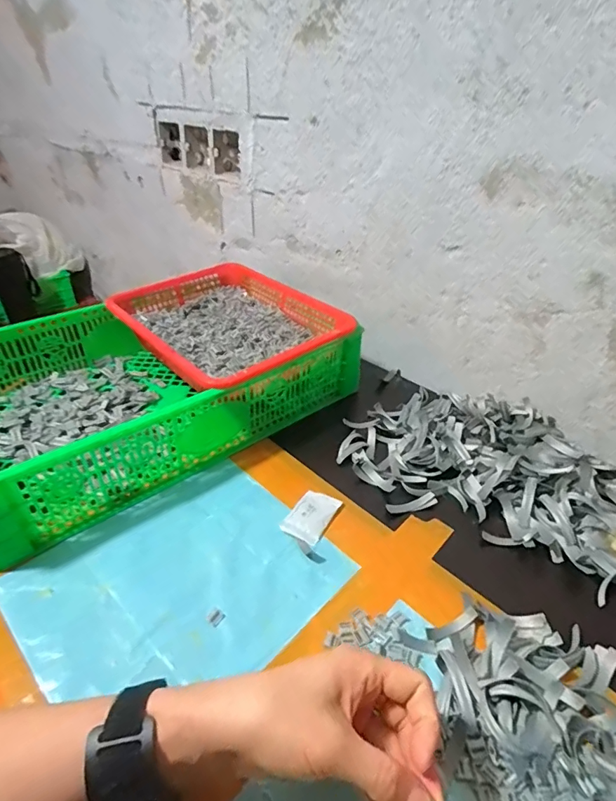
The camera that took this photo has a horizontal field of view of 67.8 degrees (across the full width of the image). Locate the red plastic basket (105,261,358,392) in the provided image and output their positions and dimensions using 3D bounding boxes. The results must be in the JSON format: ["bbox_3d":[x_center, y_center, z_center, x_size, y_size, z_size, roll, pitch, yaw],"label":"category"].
[{"bbox_3d":[-0.106,-0.100,0.642,0.253,0.068,0.298,-25,43,-34],"label":"red plastic basket"}]

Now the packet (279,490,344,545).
[{"bbox_3d":[0.005,0.116,0.464,0.039,0.007,0.065,19,38,23],"label":"packet"}]

